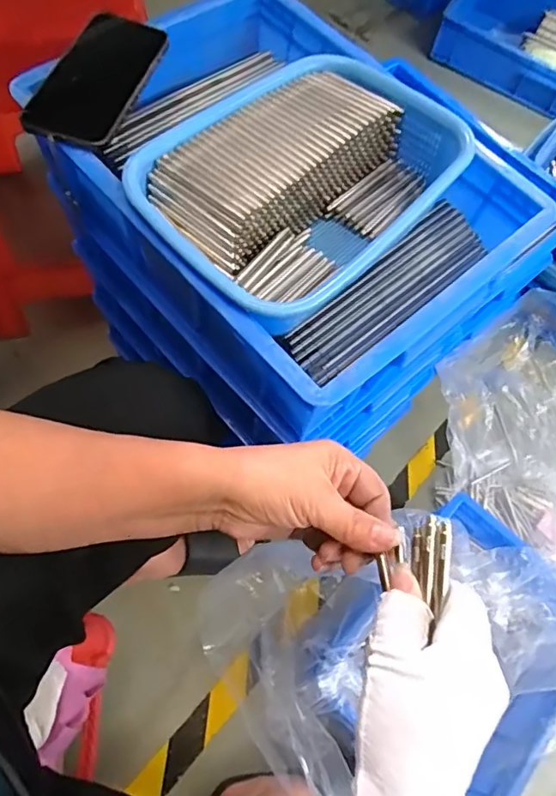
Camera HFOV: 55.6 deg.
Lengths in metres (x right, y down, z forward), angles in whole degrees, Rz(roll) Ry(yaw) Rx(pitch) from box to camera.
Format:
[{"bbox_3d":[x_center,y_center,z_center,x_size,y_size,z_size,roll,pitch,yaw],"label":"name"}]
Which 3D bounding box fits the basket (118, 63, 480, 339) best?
[{"bbox_3d":[0.025,-0.192,0.485,0.206,0.077,0.297,42,68,12],"label":"basket"}]

